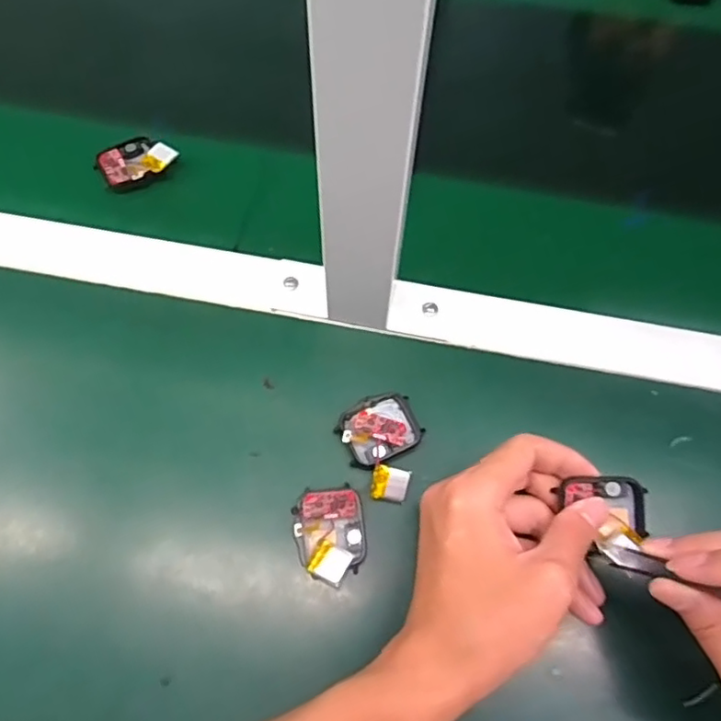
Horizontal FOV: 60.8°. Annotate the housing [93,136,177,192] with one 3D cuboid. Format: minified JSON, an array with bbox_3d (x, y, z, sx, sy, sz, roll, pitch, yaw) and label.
[{"bbox_3d":[-0.164,-0.148,0.453,0.055,0.016,0.037,-20,65,-8],"label":"housing"}]

